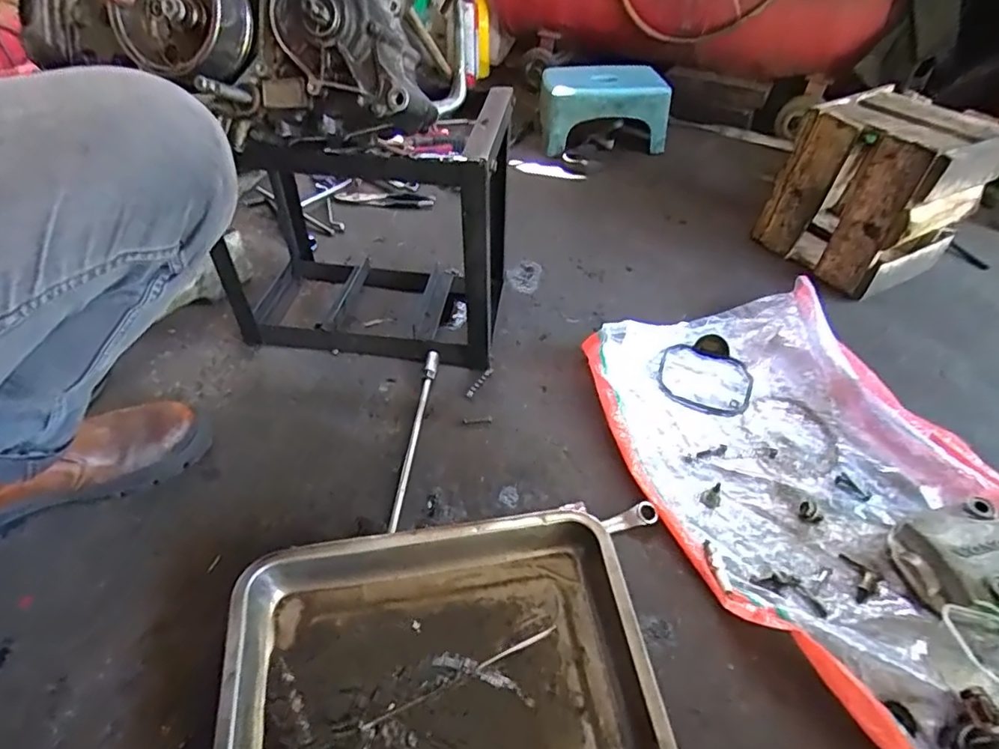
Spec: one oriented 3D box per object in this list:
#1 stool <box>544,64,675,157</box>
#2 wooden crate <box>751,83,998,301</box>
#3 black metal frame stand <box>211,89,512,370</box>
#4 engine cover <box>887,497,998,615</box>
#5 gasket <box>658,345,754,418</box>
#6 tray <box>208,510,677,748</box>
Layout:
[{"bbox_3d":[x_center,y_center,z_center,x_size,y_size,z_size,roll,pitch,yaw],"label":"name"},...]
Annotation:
[{"bbox_3d":[0.240,-0.605,1.299,0.292,0.146,0.186,5,46,2],"label":"stool"},{"bbox_3d":[0.624,-0.305,0.931,0.216,0.243,0.235,-22,51,-21],"label":"wooden crate"},{"bbox_3d":[-0.197,-0.209,0.770,0.406,0.312,0.225,7,46,5],"label":"black metal frame stand"},{"bbox_3d":[0.483,0.192,0.575,0.117,0.054,0.120,-7,47,-9],"label":"engine cover"},{"bbox_3d":[0.286,0.009,0.781,0.126,0.009,0.120,21,49,17],"label":"gasket"},{"bbox_3d":[-0.051,0.266,0.481,0.347,0.062,0.256,-6,47,-8],"label":"tray"}]

